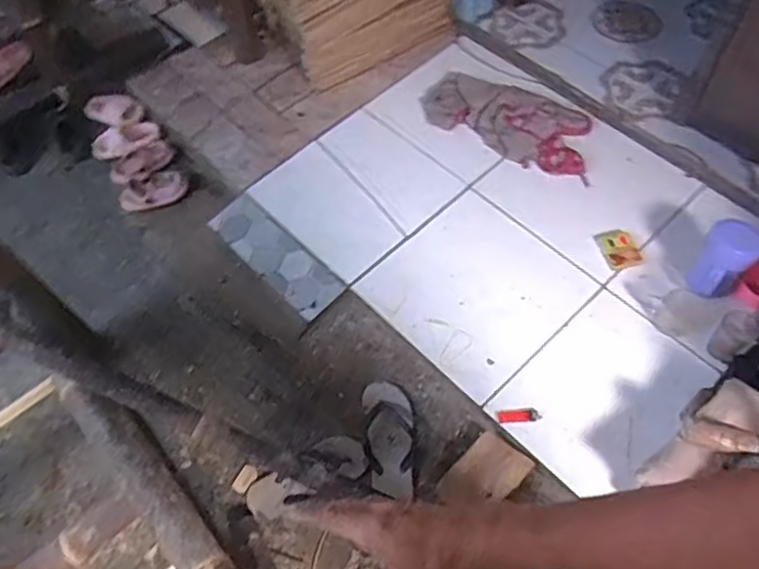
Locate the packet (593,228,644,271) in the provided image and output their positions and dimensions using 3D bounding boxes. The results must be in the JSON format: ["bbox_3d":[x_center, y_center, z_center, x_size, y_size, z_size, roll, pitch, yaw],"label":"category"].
[{"bbox_3d":[0.533,-0.086,1.430,0.080,0.020,0.107,-21,60,-9],"label":"packet"}]

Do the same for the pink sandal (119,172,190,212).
[{"bbox_3d":[-0.568,-0.234,1.603,0.177,0.046,0.093,-11,58,14],"label":"pink sandal"}]

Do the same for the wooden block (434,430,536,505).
[{"bbox_3d":[0.202,0.371,1.233,0.113,0.018,0.169,38,68,23],"label":"wooden block"}]

